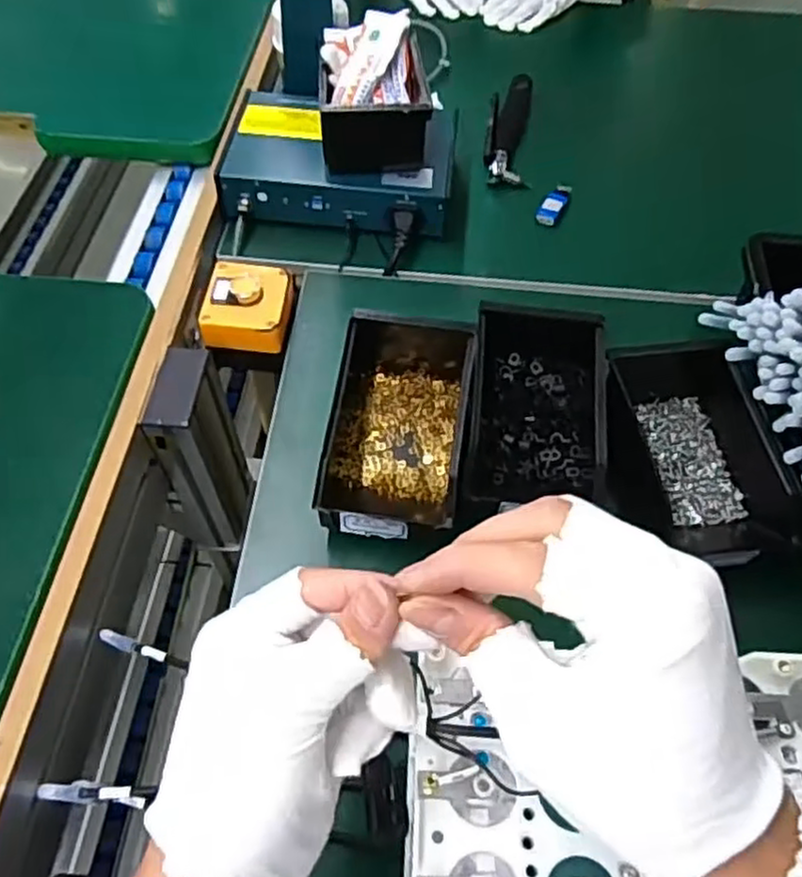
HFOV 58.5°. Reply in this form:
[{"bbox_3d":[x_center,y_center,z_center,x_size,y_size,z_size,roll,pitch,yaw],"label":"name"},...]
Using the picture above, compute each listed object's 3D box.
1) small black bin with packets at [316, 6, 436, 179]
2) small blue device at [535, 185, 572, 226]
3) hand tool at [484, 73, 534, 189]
[{"bbox_3d":[-0.026,-0.348,0.722,0.104,0.075,0.159,1,57,-1],"label":"small black bin with packets"},{"bbox_3d":[0.167,-0.255,0.773,0.024,0.012,0.066,23,59,13],"label":"small blue device"},{"bbox_3d":[0.127,-0.362,0.842,0.051,0.031,0.190,5,57,2],"label":"hand tool"}]

